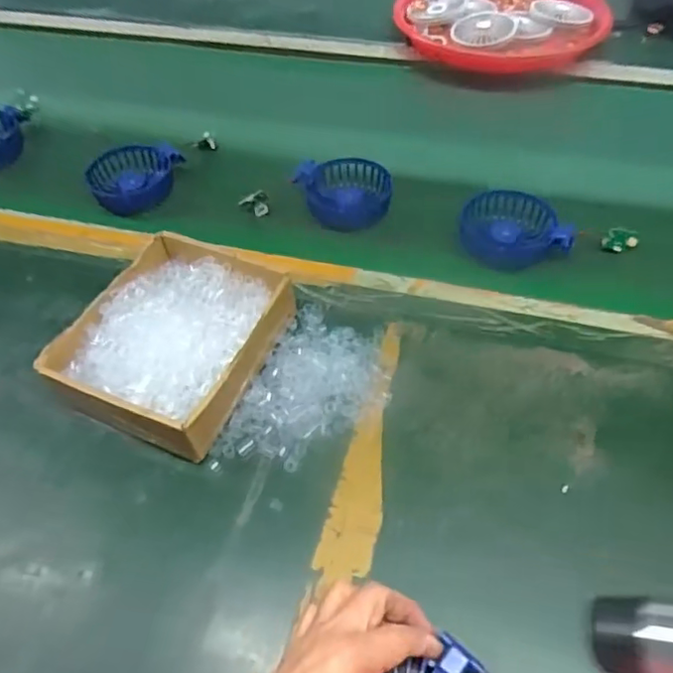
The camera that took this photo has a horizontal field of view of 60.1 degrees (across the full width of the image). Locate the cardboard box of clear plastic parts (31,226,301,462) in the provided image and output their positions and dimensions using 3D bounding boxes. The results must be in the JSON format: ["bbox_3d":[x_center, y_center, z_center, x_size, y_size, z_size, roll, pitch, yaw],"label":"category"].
[{"bbox_3d":[-0.134,0.003,0.487,0.146,0.057,0.168,19,55,17],"label":"cardboard box of clear plastic parts"}]

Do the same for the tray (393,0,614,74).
[{"bbox_3d":[0.224,-0.446,0.816,0.278,0.037,0.238,-3,52,0],"label":"tray"}]

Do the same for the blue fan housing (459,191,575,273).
[{"bbox_3d":[0.173,-0.107,0.567,0.095,0.034,0.095,-1,52,1],"label":"blue fan housing"}]

